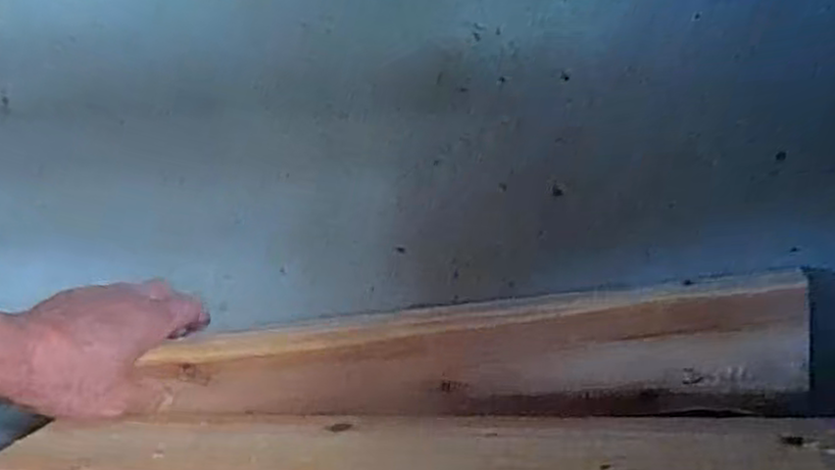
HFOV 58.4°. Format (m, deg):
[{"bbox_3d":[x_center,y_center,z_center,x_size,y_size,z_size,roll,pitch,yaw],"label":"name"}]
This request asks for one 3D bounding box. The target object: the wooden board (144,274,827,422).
[{"bbox_3d":[0.031,0.080,0.469,0.389,0.080,0.020,-5,19,10],"label":"wooden board"}]

